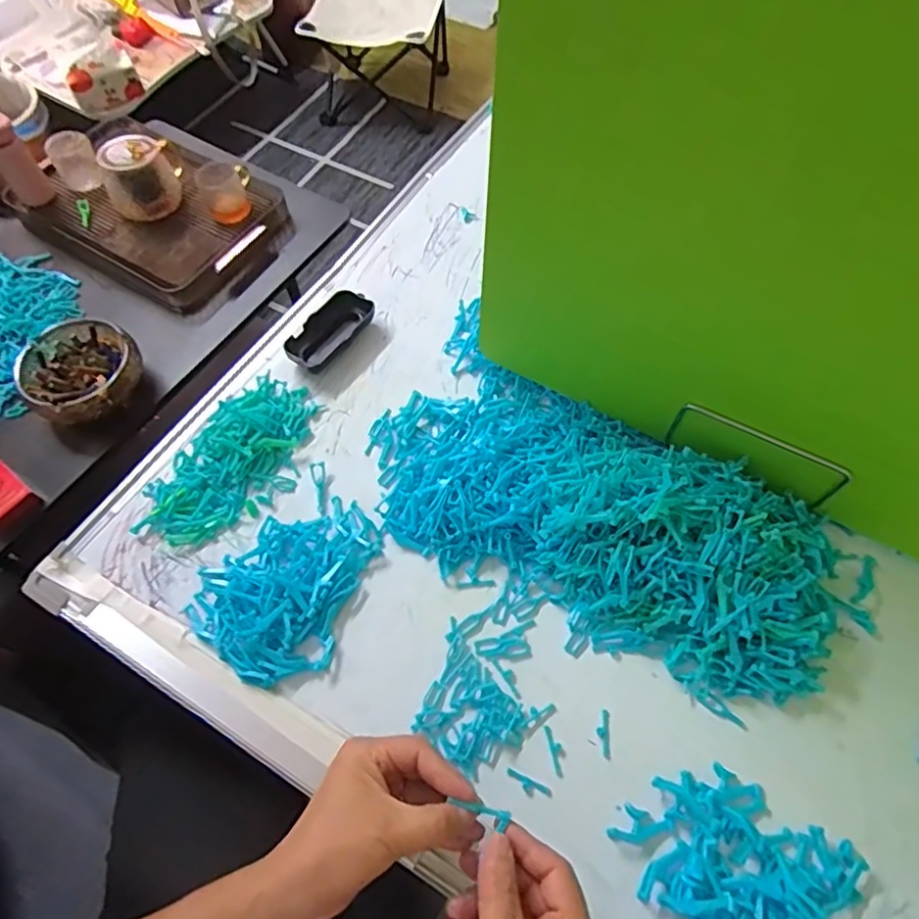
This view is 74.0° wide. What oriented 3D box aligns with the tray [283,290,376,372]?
[{"bbox_3d":[-0.142,-0.141,0.675,0.054,0.021,0.105,28,64,15],"label":"tray"}]

